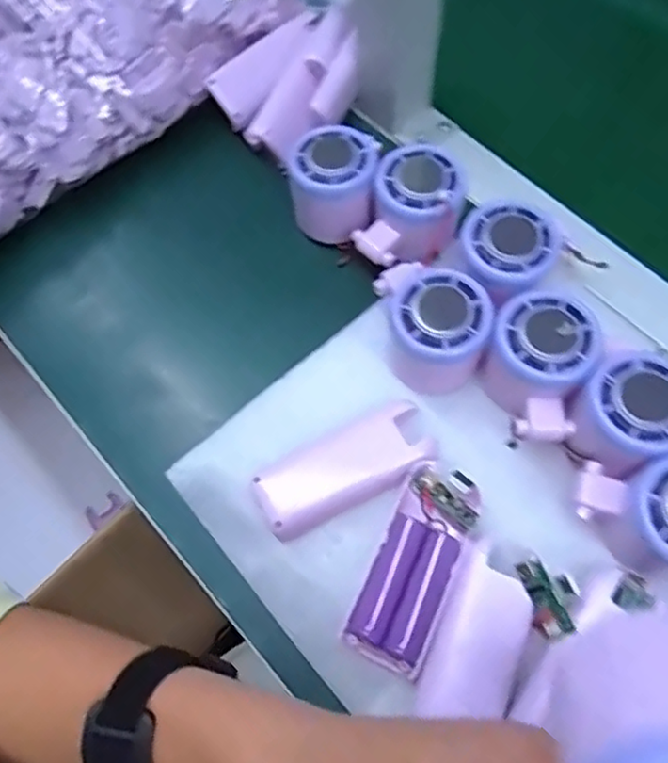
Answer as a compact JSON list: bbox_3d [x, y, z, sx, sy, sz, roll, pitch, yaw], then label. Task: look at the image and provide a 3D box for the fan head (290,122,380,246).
[{"bbox_3d":[0.001,-0.132,0.422,0.054,0.048,0.065,-3,67,2],"label":"fan head"}]

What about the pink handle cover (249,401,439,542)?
[{"bbox_3d":[0.006,0.050,0.363,0.102,0.016,0.041,-26,69,-8],"label":"pink handle cover"}]

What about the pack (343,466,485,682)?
[{"bbox_3d":[0.043,0.097,0.337,0.041,0.023,0.103,22,70,12],"label":"pack"}]

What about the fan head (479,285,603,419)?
[{"bbox_3d":[0.114,-0.014,0.359,0.053,0.056,0.055,-1,67,3],"label":"fan head"}]

